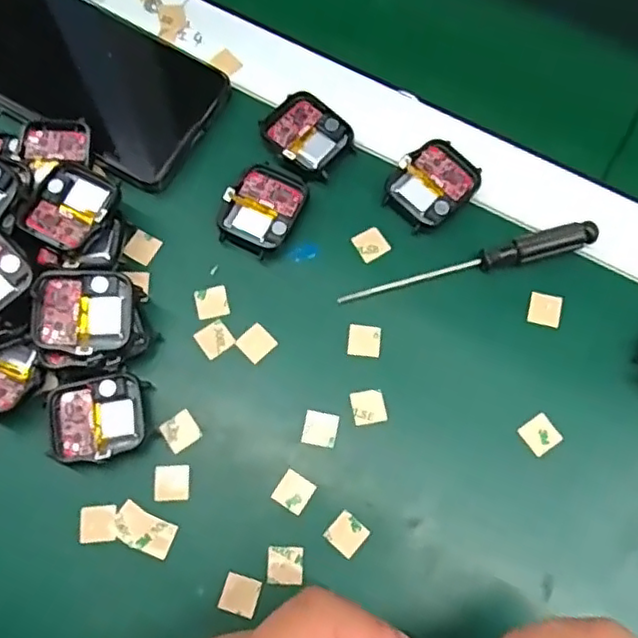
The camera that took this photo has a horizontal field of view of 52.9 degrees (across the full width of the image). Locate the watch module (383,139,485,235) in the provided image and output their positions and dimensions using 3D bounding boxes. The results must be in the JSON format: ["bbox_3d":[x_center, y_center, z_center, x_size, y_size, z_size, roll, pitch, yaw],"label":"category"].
[{"bbox_3d":[0.059,-0.069,0.334,0.045,0.011,0.037,-38,77,-12],"label":"watch module"}]

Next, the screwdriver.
[{"bbox_3d":[0.075,-0.027,0.320,0.129,0.016,0.013,-15,73,-6],"label":"screwdriver"}]

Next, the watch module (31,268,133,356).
[{"bbox_3d":[-0.107,-0.004,0.290,0.041,0.007,0.038,3,81,-15],"label":"watch module"}]

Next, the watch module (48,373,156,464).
[{"bbox_3d":[-0.101,0.046,0.297,0.043,0.010,0.039,-2,72,-2],"label":"watch module"}]

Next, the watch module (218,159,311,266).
[{"bbox_3d":[-0.028,-0.056,0.329,0.036,0.010,0.047,26,73,7],"label":"watch module"}]

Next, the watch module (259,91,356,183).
[{"bbox_3d":[-0.006,-0.096,0.341,0.045,0.008,0.039,41,75,11],"label":"watch module"}]

